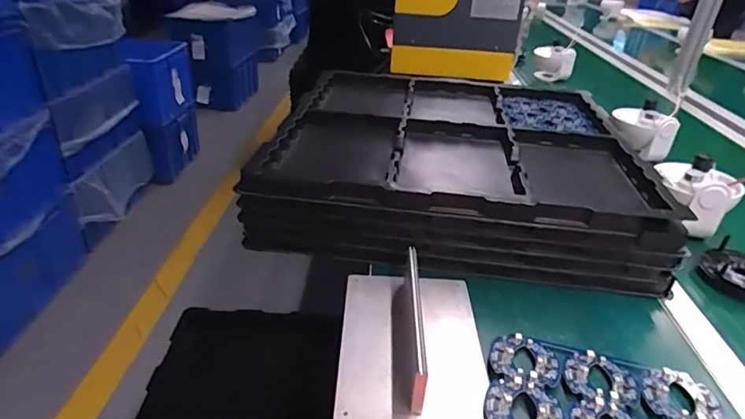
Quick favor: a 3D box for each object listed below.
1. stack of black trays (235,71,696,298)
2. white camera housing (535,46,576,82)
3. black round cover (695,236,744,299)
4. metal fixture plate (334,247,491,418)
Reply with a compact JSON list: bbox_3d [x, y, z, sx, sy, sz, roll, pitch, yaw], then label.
[{"bbox_3d":[0.120,-0.095,0.786,0.517,0.101,0.518,5,31,3],"label":"stack of black trays"},{"bbox_3d":[0.546,-0.443,1.448,0.121,0.093,0.091,13,32,16],"label":"white camera housing"},{"bbox_3d":[0.475,0.078,0.616,0.091,0.028,0.108,4,32,24],"label":"black round cover"},{"bbox_3d":[0.041,0.115,0.479,0.144,0.052,0.203,3,31,-1],"label":"metal fixture plate"}]

